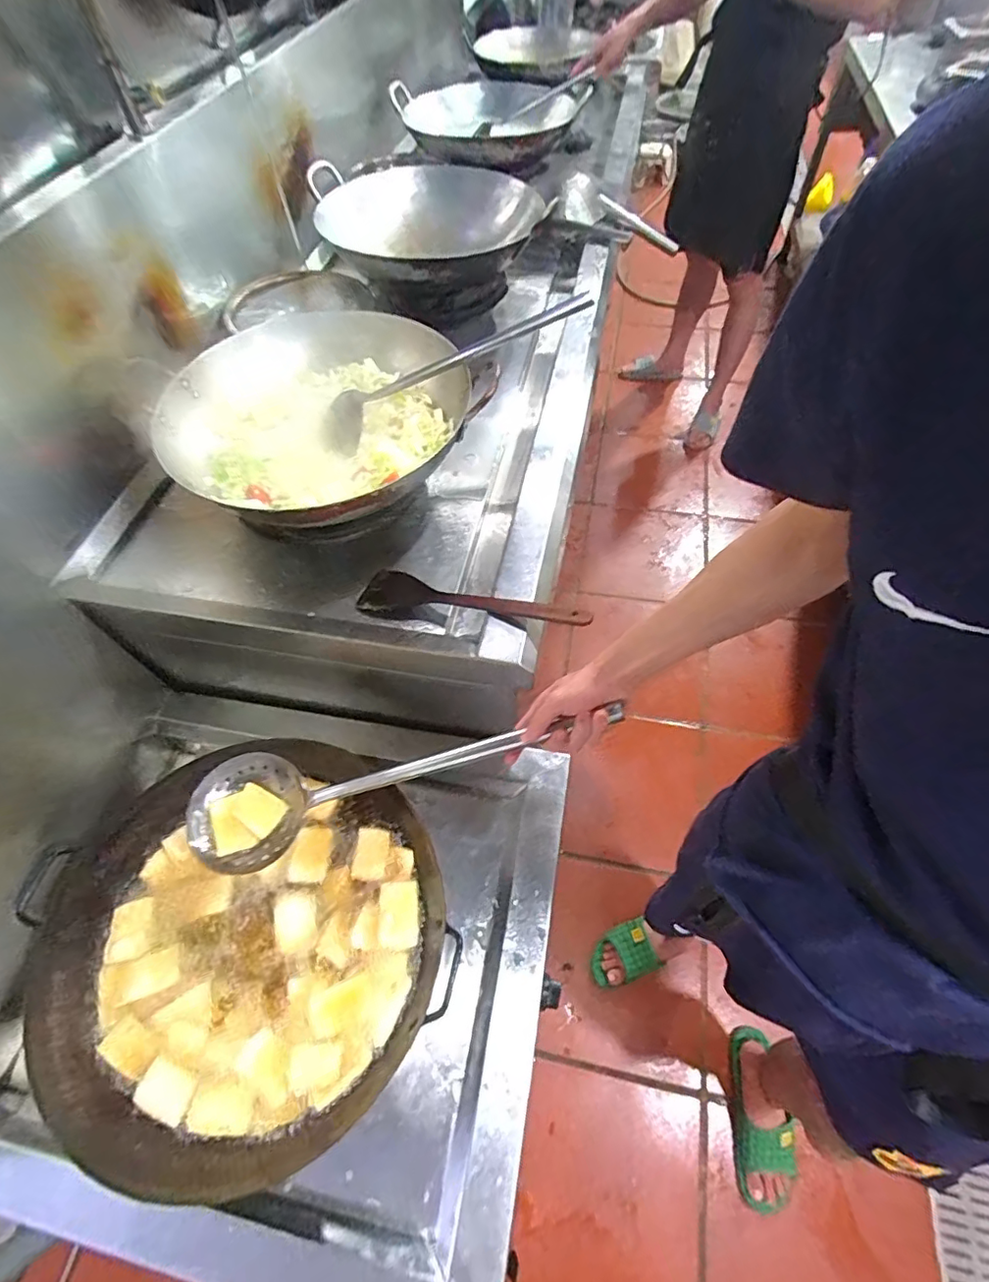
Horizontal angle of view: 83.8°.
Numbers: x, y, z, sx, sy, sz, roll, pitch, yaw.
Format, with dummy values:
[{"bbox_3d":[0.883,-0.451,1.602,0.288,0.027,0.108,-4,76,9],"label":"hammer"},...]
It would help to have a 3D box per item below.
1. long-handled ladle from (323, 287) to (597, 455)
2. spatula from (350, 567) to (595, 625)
[{"bbox_3d":[-0.077,-0.471,0.949,0.503,0.046,0.094,-28,60,0],"label":"long-handled ladle"},{"bbox_3d":[-0.038,-0.053,0.804,0.346,0.028,0.082,10,55,22],"label":"spatula"}]

